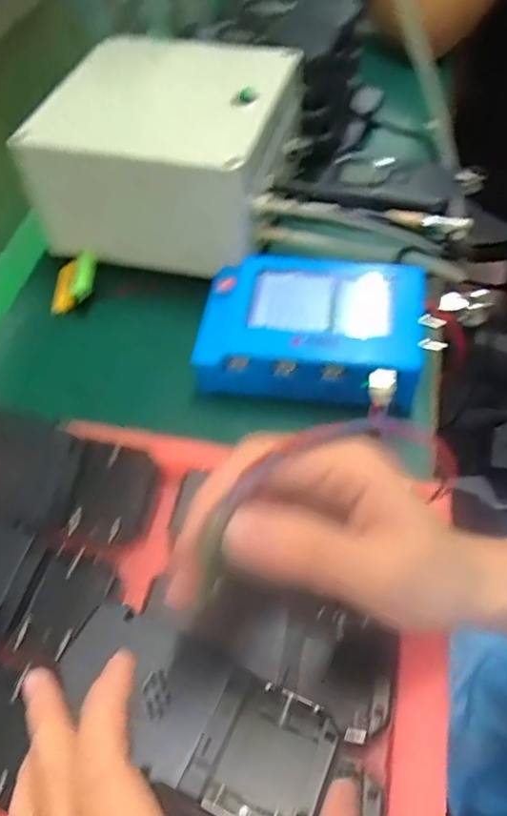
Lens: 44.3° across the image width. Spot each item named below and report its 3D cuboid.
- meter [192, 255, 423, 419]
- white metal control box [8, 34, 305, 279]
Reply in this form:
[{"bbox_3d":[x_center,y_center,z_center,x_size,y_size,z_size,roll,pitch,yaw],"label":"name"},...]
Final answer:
[{"bbox_3d":[0.038,-0.053,0.408,0.142,0.038,0.100,7,54,8],"label":"meter"},{"bbox_3d":[-0.058,-0.194,0.463,0.155,0.079,0.169,16,55,14],"label":"white metal control box"}]

